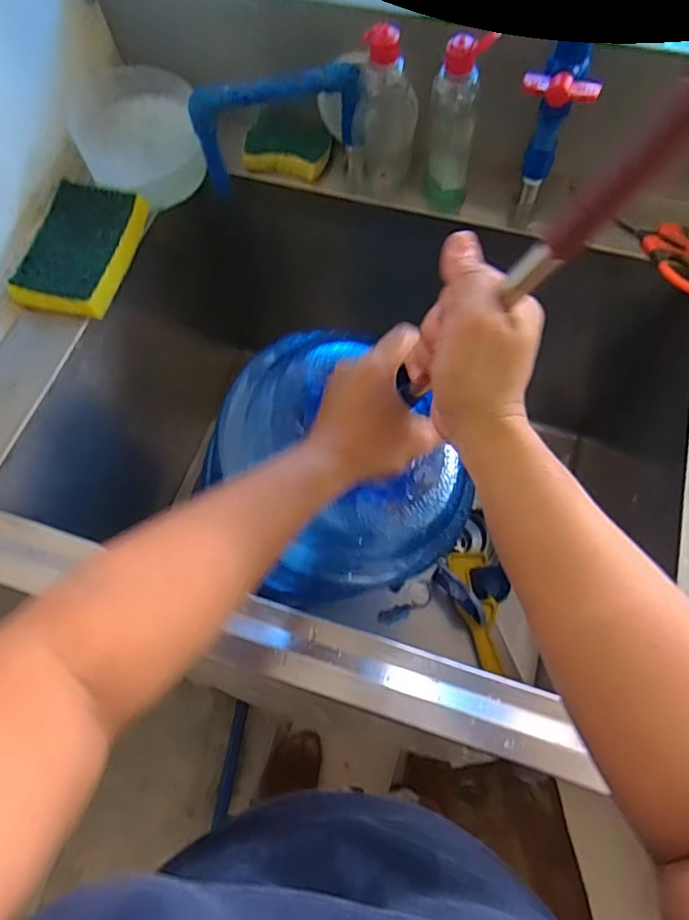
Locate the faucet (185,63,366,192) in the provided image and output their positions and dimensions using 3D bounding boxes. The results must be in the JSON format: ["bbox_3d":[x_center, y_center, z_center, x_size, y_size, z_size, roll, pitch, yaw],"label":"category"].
[{"bbox_3d":[-0.067,-0.348,0.595,0.172,0.101,0.034,-11,66,-3],"label":"faucet"}]

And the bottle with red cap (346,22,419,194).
[{"bbox_3d":[0.040,-0.365,0.592,0.071,0.155,0.053,3,66,3],"label":"bottle with red cap"}]

